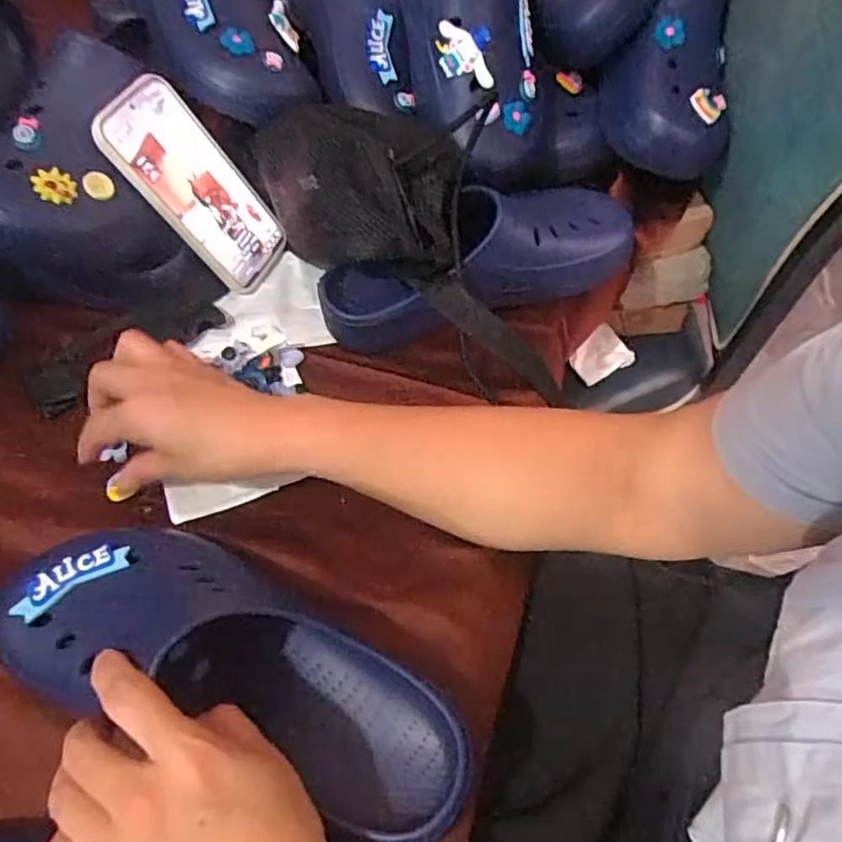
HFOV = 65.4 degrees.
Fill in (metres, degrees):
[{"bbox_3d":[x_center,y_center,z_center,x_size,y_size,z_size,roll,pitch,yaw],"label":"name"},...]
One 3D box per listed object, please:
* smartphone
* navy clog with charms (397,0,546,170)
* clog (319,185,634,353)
[{"bbox_3d":[-0.178,-0.187,0.530,0.007,0.165,0.084,0,52,41],"label":"smartphone"},{"bbox_3d":[0.029,-0.345,0.529,0.103,0.085,0.284,-17,89,-8],"label":"navy clog with charms"},{"bbox_3d":[0.050,-0.128,0.516,0.258,0.085,0.095,-19,58,-9],"label":"clog"}]

